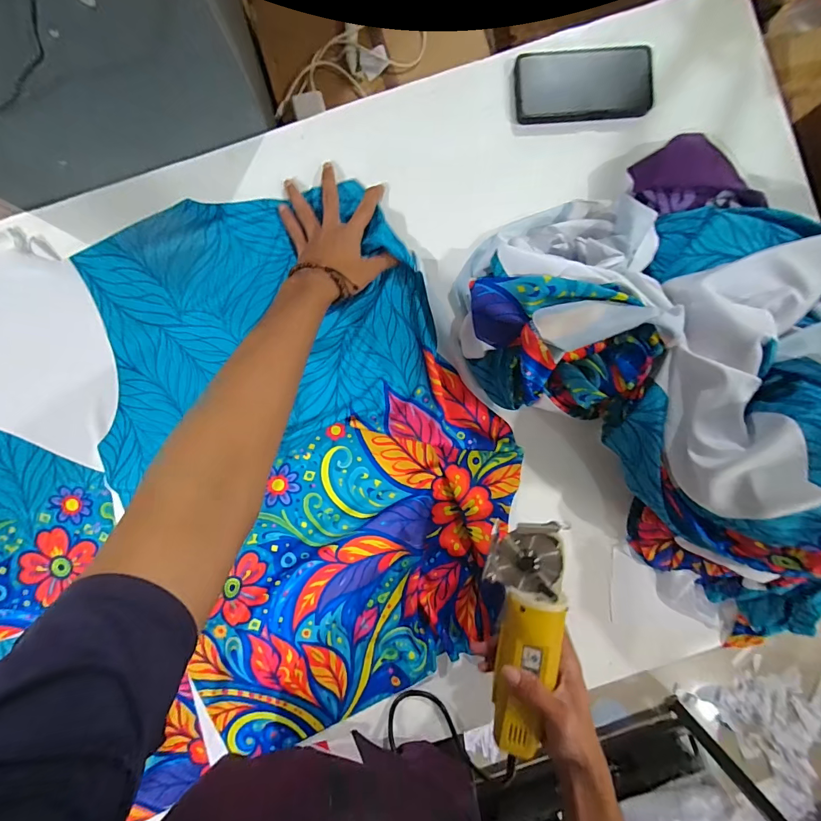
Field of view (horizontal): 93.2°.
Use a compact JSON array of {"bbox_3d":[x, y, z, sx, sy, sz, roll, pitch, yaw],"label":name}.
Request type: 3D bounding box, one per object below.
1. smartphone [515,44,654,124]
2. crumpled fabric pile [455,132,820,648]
[{"bbox_3d":[0.217,-0.409,0.486,0.169,0.014,0.081,-5,92,-2],"label":"smartphone"},{"bbox_3d":[0.338,-0.038,0.401,0.370,0.205,0.556,-44,92,0],"label":"crumpled fabric pile"}]

